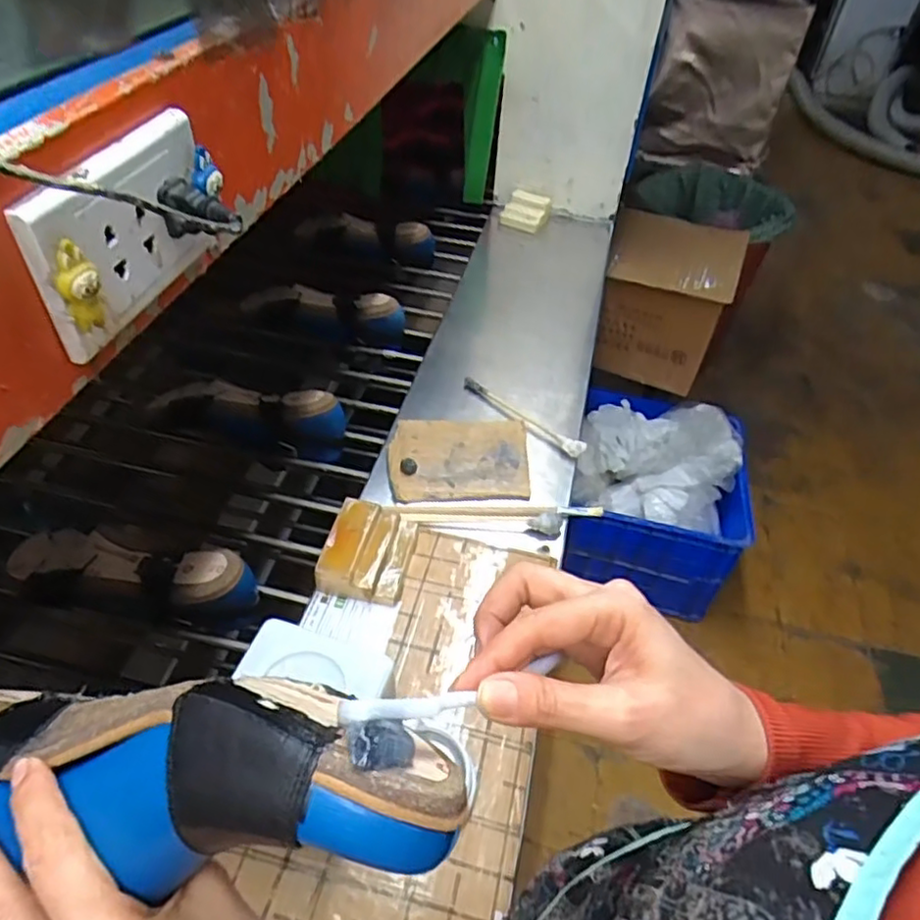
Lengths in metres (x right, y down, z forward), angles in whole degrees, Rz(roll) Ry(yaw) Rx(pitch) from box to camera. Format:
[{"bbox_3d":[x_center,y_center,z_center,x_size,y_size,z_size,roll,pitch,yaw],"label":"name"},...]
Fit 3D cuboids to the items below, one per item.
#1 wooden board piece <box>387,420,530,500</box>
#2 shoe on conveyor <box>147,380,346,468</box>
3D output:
[{"bbox_3d":[-0.001,-0.007,0.790,0.165,0.012,0.131,-1,46,-4],"label":"wooden board piece"},{"bbox_3d":[-0.270,-0.053,0.854,0.232,0.081,0.070,12,46,9],"label":"shoe on conveyor"}]

